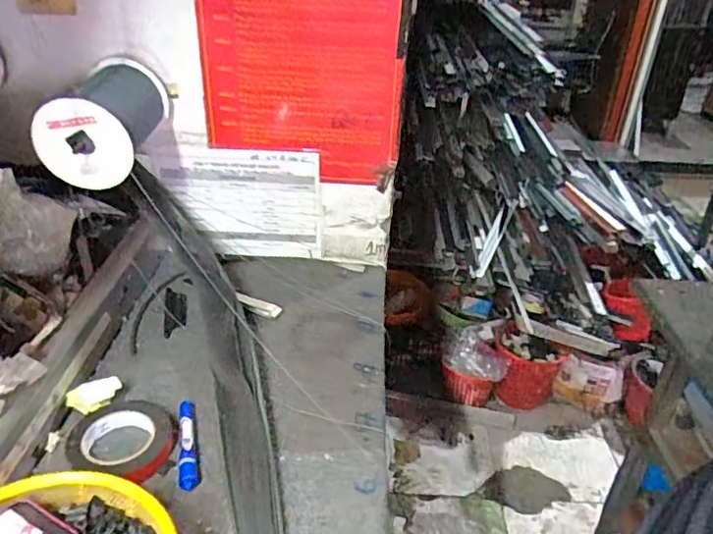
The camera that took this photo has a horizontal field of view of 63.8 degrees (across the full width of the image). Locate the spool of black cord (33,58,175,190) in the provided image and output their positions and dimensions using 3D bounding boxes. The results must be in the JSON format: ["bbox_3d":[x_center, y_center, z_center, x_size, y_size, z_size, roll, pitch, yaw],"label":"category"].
[{"bbox_3d":[-0.359,-0.210,0.822,0.123,0.137,0.199,3,31,1],"label":"spool of black cord"}]

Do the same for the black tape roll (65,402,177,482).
[{"bbox_3d":[-0.287,0.208,0.701,0.121,0.025,0.107,-5,32,-13],"label":"black tape roll"}]

